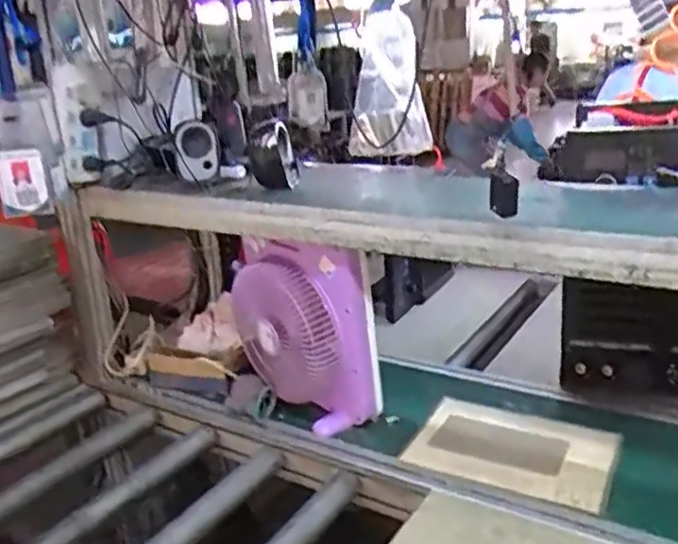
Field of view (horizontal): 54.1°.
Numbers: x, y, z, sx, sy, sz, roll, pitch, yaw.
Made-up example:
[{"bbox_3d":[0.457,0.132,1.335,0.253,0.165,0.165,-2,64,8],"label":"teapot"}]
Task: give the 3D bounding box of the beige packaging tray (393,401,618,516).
[{"bbox_3d":[0.284,0.280,1.074,0.303,0.023,0.217,5,20,26],"label":"beige packaging tray"}]

